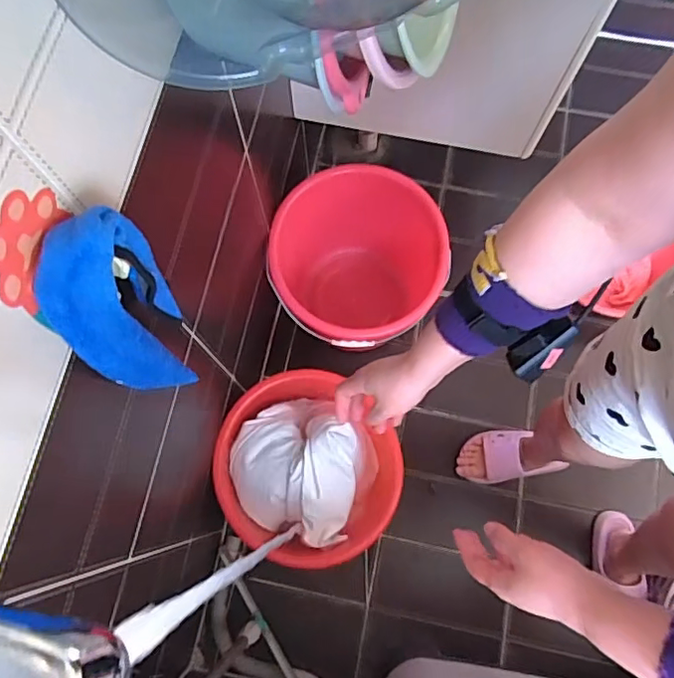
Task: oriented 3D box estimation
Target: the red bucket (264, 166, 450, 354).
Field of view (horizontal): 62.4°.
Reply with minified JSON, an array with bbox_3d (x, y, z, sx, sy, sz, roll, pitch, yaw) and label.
[{"bbox_3d":[0.048,-0.142,1.248,0.358,0.351,0.340,0,74,0],"label":"red bucket"}]

